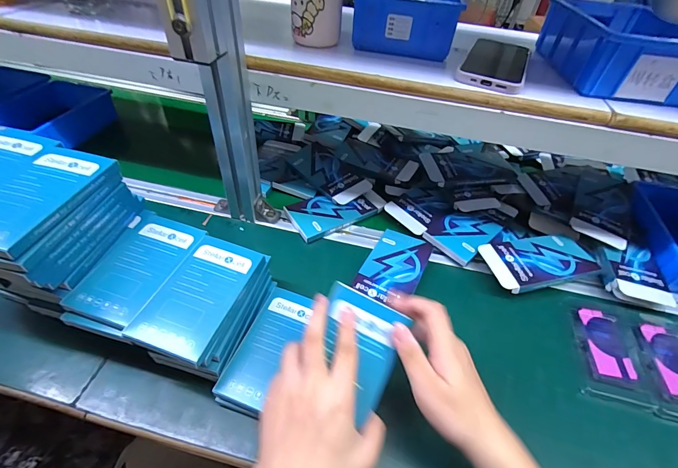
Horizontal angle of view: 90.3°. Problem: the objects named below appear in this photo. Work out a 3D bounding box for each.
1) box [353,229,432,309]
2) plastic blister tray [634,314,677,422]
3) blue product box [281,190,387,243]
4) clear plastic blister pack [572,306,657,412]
[{"bbox_3d":[0.077,0.048,0.471,0.077,0.018,0.121,22,49,15],"label":"box"},{"bbox_3d":[0.395,0.155,0.394,0.070,0.007,0.131,16,48,10],"label":"plastic blister tray"},{"bbox_3d":[-0.005,-0.040,0.545,0.145,0.020,0.075,-22,52,-23],"label":"blue product box"},{"bbox_3d":[0.319,0.141,0.404,0.066,0.005,0.116,11,47,6],"label":"clear plastic blister pack"}]

